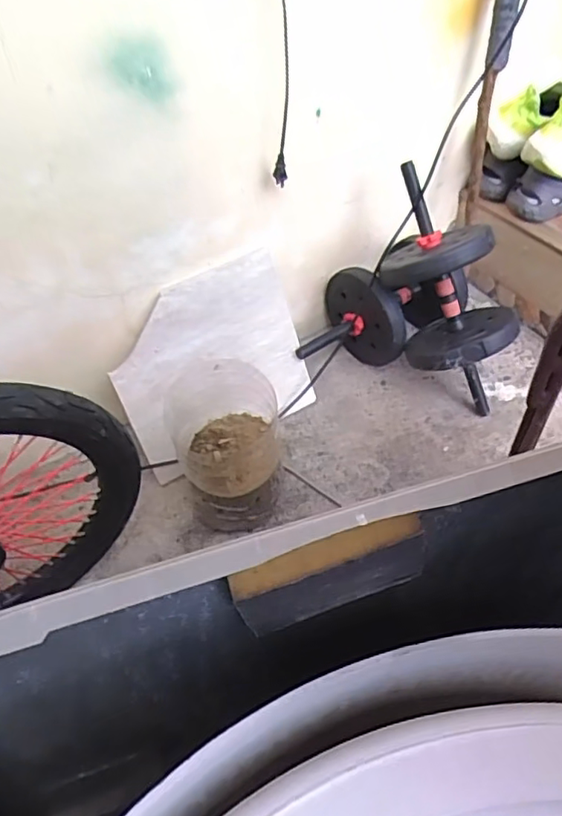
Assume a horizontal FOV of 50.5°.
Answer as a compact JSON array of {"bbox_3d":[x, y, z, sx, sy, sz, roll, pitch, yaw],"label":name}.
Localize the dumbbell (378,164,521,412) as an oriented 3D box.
[{"bbox_3d":[0.300,-0.203,1.122,0.204,0.488,0.234,-30,20,-23],"label":"dumbbell"}]

